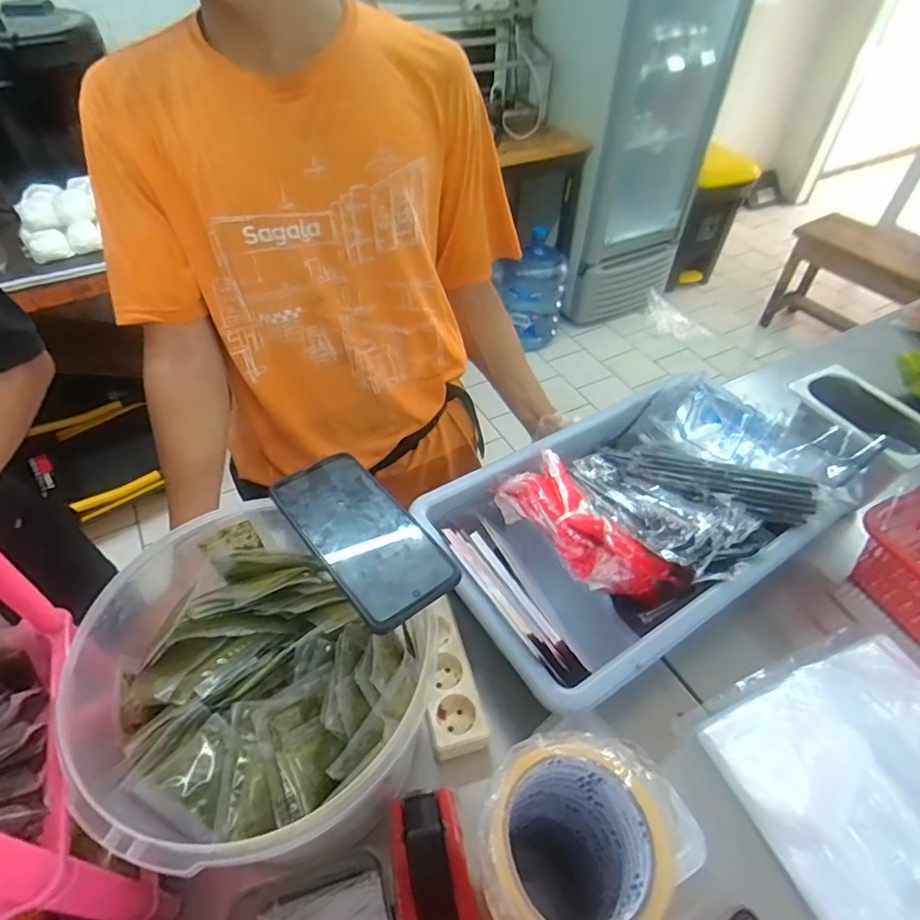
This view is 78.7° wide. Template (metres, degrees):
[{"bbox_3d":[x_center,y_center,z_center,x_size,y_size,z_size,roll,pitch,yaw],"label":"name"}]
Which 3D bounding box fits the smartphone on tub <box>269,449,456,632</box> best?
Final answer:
[{"bbox_3d":[-0.078,0.055,0.440,0.079,0.009,0.162,-29,54,-26],"label":"smartphone on tub"}]

